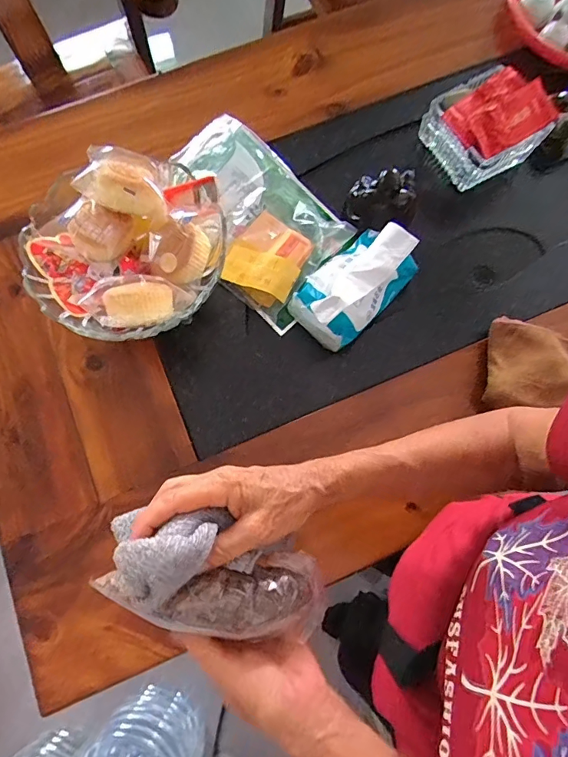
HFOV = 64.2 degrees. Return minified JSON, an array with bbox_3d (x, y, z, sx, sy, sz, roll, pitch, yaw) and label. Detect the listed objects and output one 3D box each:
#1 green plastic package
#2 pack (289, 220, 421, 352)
[{"bbox_3d":[-0.042,-0.220,0.616,0.263,0.053,0.174,42,80,11],"label":"green plastic package"},{"bbox_3d":[0.086,-0.118,0.566,0.089,0.093,0.148,42,80,11],"label":"pack"}]

